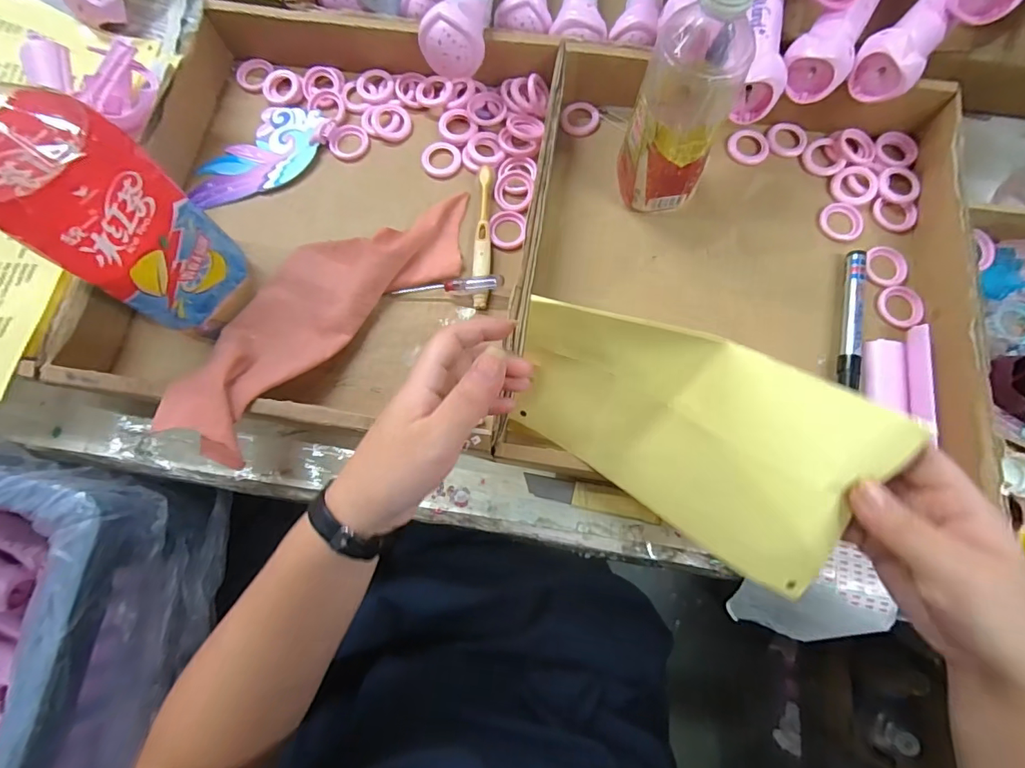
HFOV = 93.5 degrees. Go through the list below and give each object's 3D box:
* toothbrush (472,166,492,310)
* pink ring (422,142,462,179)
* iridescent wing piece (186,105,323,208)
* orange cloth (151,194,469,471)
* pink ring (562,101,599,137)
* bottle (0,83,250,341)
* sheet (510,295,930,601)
[{"bbox_3d":[-0.026,-0.132,0.428,0.014,0.014,0.135,1,77,2],"label":"toothbrush"},{"bbox_3d":[-0.068,-0.213,0.457,0.038,0.004,0.037,0,77,2],"label":"pink ring"},{"bbox_3d":[-0.240,-0.214,0.461,0.076,0.009,0.135,38,81,10],"label":"iridescent wing piece"},{"bbox_3d":[-0.153,-0.069,0.398,0.110,0.045,0.282,39,66,10],"label":"orange cloth"},{"bbox_3d":[0.066,-0.259,0.468,0.037,0.009,0.036,0,77,2],"label":"pink ring"},{"bbox_3d":[-0.281,-0.118,0.327,0.084,0.214,0.092,32,80,9],"label":"bottle"},{"bbox_3d":[0.098,0.028,0.280,0.198,0.123,0.033,29,38,16],"label":"sheet"}]

